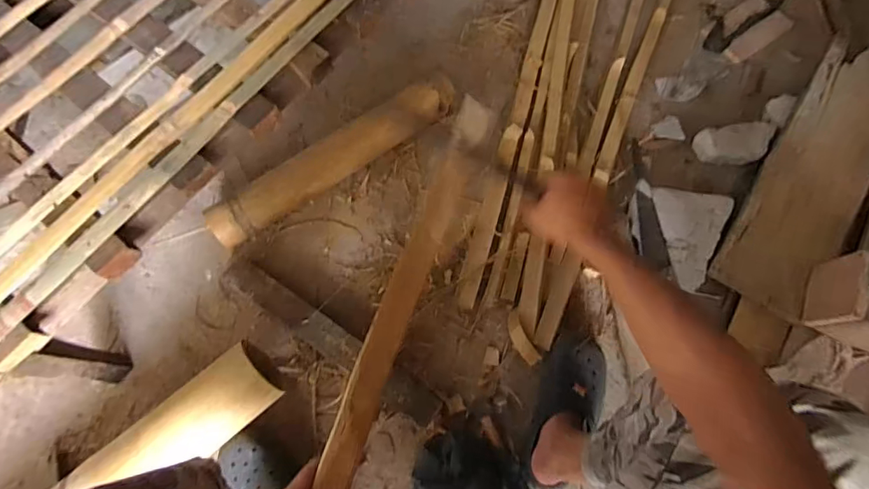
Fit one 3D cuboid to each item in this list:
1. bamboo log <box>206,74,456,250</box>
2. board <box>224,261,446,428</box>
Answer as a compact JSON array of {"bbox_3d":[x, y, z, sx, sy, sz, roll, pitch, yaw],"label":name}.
[{"bbox_3d":[-0.216,-0.189,1.013,0.587,0.091,0.102,-34,72,-12],"label":"bamboo log"},{"bbox_3d":[-0.209,0.184,0.895,0.508,0.045,0.067,32,72,12],"label":"board"}]

